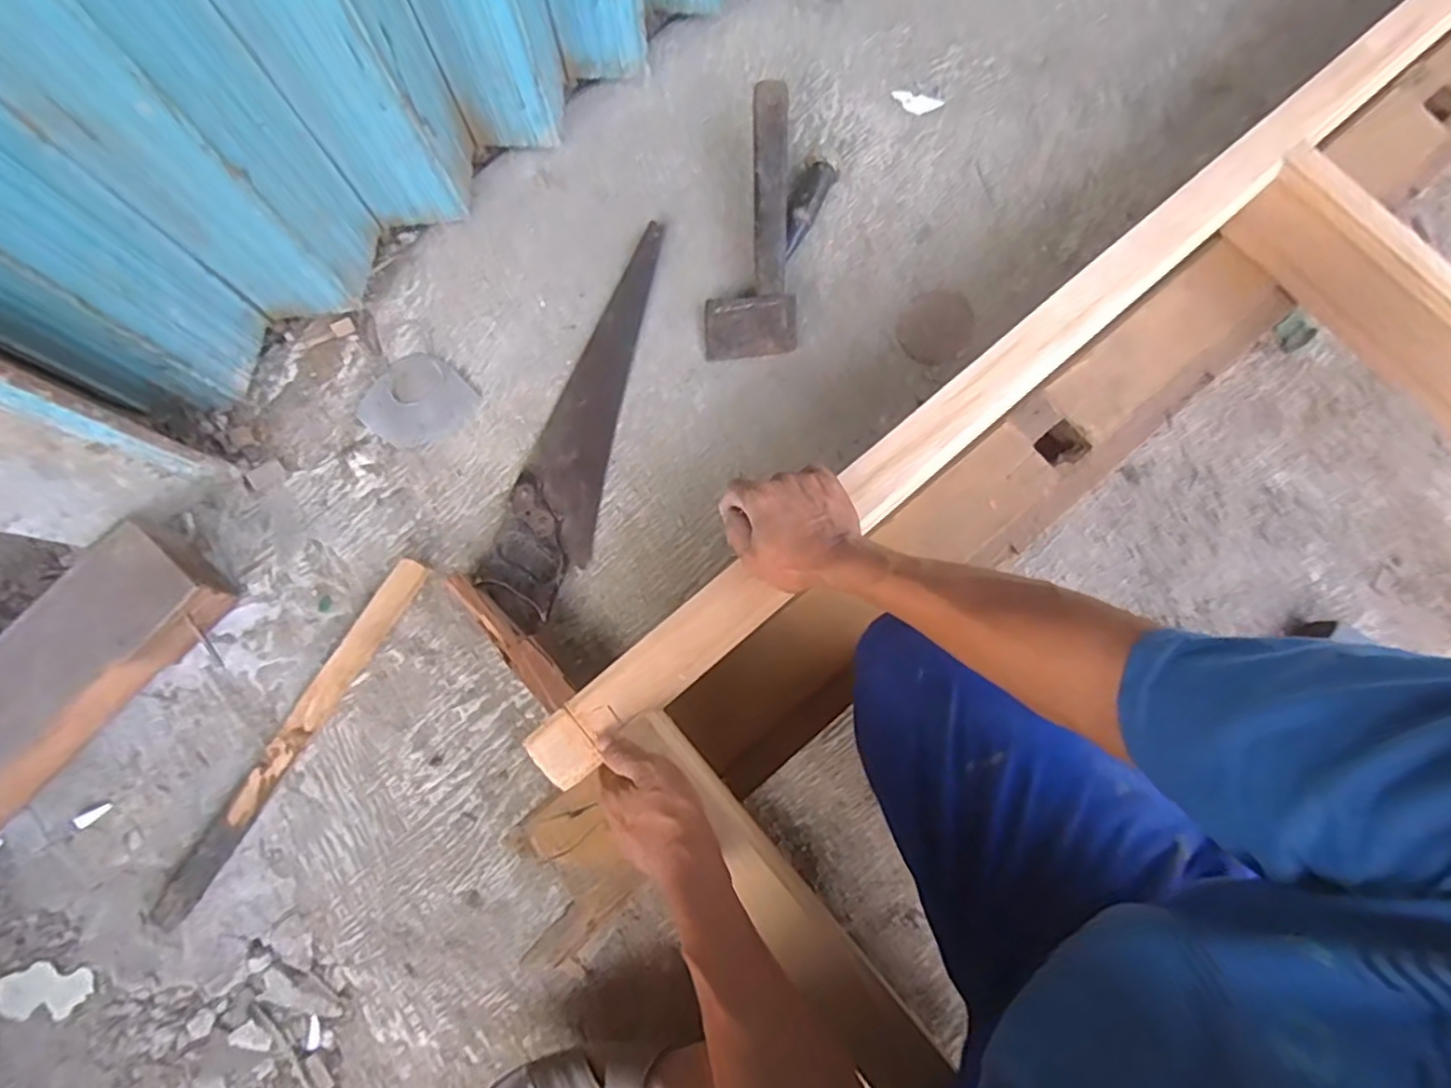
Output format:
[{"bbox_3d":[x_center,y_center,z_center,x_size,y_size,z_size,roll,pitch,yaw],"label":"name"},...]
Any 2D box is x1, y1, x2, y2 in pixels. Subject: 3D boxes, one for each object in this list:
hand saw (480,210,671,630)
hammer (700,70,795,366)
[{"bbox_3d":[-0.171,-0.149,0.810,0.106,0.020,0.496,15,78,4],"label":"hand saw"},{"bbox_3d":[0.025,-0.390,0.833,0.112,0.070,0.327,-2,77,0],"label":"hammer"}]

